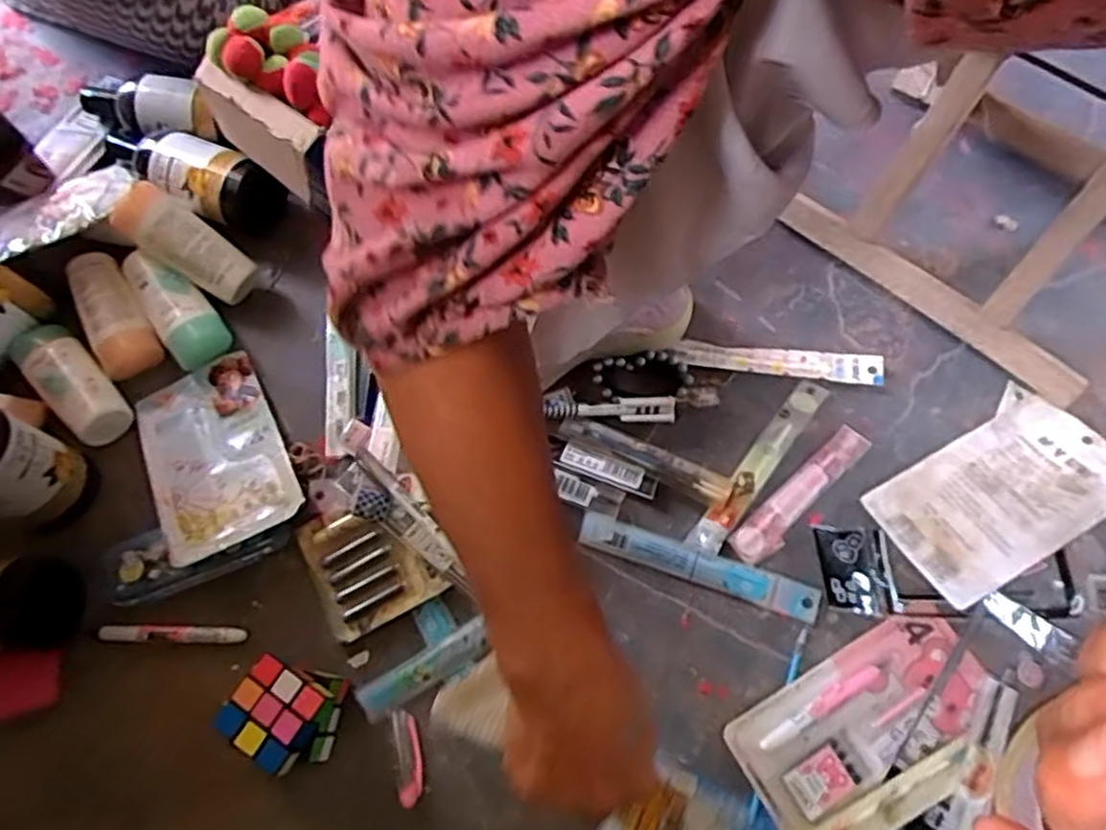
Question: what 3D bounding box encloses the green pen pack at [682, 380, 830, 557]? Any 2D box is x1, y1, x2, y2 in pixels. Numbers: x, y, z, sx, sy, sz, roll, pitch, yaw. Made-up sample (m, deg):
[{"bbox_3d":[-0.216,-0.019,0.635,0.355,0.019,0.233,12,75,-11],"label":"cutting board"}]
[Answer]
[{"bbox_3d":[0.157,0.037,0.553,0.024,0.008,0.168,35,71,16],"label":"green pen pack"}]

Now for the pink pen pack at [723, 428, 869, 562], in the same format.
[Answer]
[{"bbox_3d":[0.185,0.058,0.539,0.135,0.005,0.028,-41,70,-15],"label":"pink pen pack"}]

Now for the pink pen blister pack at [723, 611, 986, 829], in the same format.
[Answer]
[{"bbox_3d":[0.204,0.196,0.474,0.173,0.009,0.077,-28,68,-10],"label":"pink pen blister pack"}]

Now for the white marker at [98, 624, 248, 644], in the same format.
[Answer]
[{"bbox_3d":[-0.273,0.156,0.516,0.104,0.007,0.012,1,65,2],"label":"white marker"}]

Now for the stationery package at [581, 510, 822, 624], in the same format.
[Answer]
[{"bbox_3d":[0.104,0.107,0.517,0.172,0.011,0.024,17,67,10],"label":"stationery package"}]

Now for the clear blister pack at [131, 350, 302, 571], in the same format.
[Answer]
[{"bbox_3d":[-0.264,0.030,0.559,0.095,0.011,0.169,-25,57,-14],"label":"clear blister pack"}]

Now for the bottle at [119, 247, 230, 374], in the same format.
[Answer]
[{"bbox_3d":[-0.321,-0.093,0.610,0.046,0.031,0.115,-38,70,-14],"label":"bottle"}]

